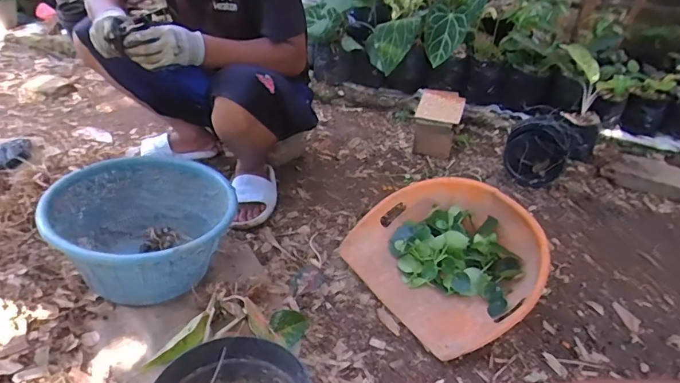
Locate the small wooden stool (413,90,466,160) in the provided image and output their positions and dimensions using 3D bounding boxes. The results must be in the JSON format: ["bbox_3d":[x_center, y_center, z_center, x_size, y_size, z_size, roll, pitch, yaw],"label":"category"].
[{"bbox_3d":[0.340,-0.239,1.578,0.148,0.154,0.237,10,35,11],"label":"small wooden stool"}]

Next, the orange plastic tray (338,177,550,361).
[{"bbox_3d":[0.249,0.132,1.049,0.371,0.135,0.422,-20,40,-29],"label":"orange plastic tray"}]

